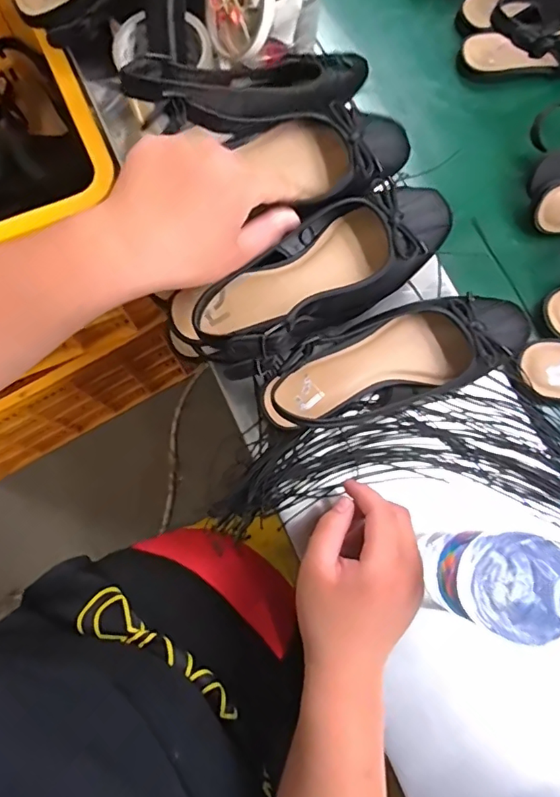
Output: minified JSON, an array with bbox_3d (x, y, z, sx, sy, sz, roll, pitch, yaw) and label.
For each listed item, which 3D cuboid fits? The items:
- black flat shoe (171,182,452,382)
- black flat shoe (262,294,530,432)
[{"bbox_3d":[0.032,-0.102,0.401,0.227,0.067,0.091,-32,80,-7],"label":"black flat shoe"},{"bbox_3d":[0.097,-0.032,0.447,0.233,0.060,0.088,-21,79,-5],"label":"black flat shoe"}]

